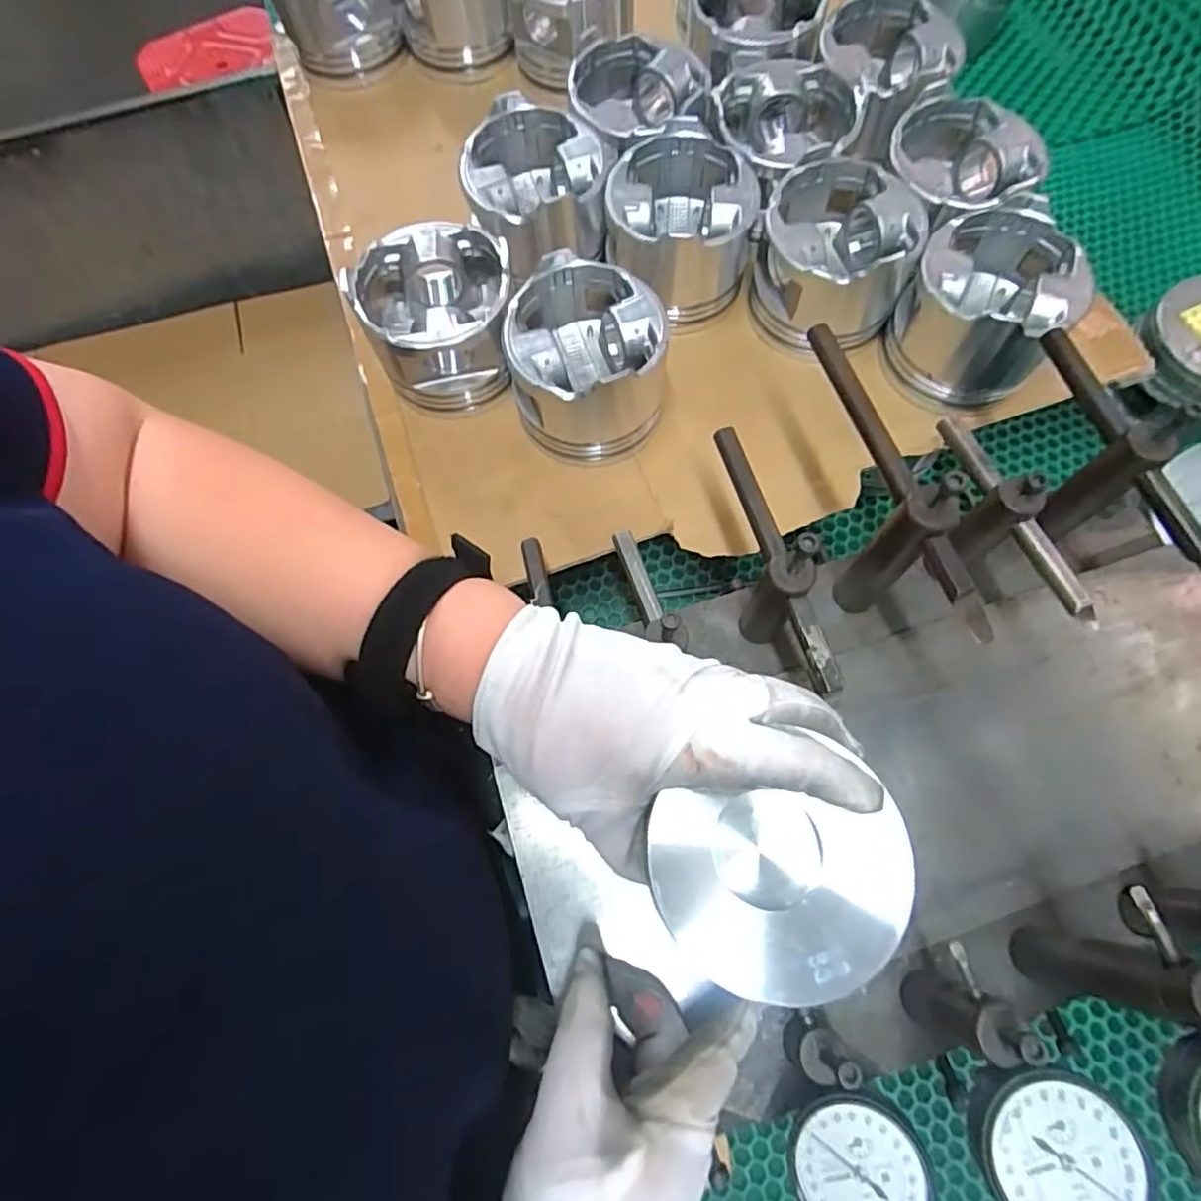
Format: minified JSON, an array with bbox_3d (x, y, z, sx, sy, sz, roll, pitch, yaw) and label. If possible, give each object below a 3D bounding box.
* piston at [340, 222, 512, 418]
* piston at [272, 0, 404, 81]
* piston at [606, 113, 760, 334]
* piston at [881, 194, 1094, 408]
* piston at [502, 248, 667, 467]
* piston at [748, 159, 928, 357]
[{"bbox_3d":[-0.107,-0.191,0.441,0.097,0.075,0.098,-1,71,2],"label":"piston"},{"bbox_3d":[-0.235,-0.532,0.579,0.104,0.073,0.124,-22,72,-6],"label":"piston"},{"bbox_3d":[0.055,-0.260,0.463,0.100,0.076,0.104,-12,71,-2],"label":"piston"},{"bbox_3d":[0.251,-0.192,0.430,0.093,0.080,0.098,-1,71,2],"label":"piston"},{"bbox_3d":[-0.009,-0.153,0.425,0.099,0.080,0.106,3,71,3],"label":"piston"},{"bbox_3d":[0.159,-0.233,0.448,0.098,0.083,0.099,-1,71,2],"label":"piston"}]

